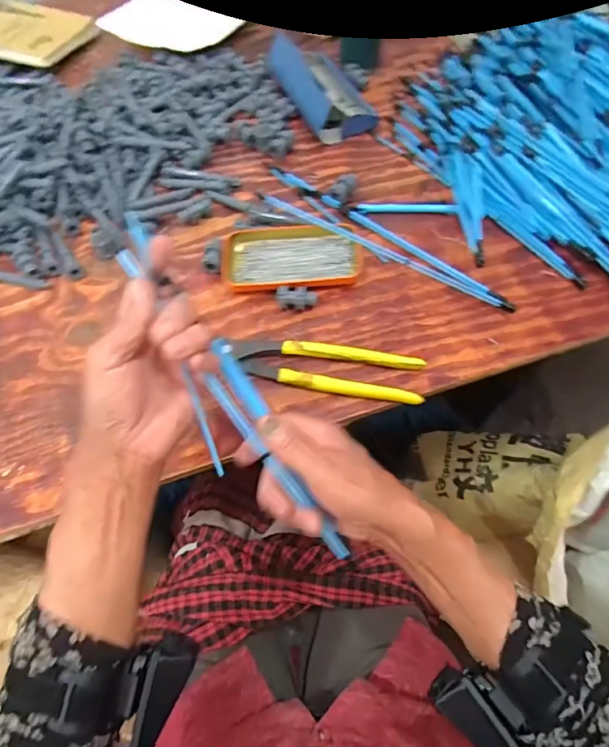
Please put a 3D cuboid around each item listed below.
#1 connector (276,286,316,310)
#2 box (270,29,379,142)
[{"bbox_3d":[-0.008,-0.077,0.481,0.039,0.022,0.020,-2,63,2],"label":"connector"},{"bbox_3d":[0.025,-0.385,0.612,0.093,0.047,0.166,-26,65,-10],"label":"box"}]

